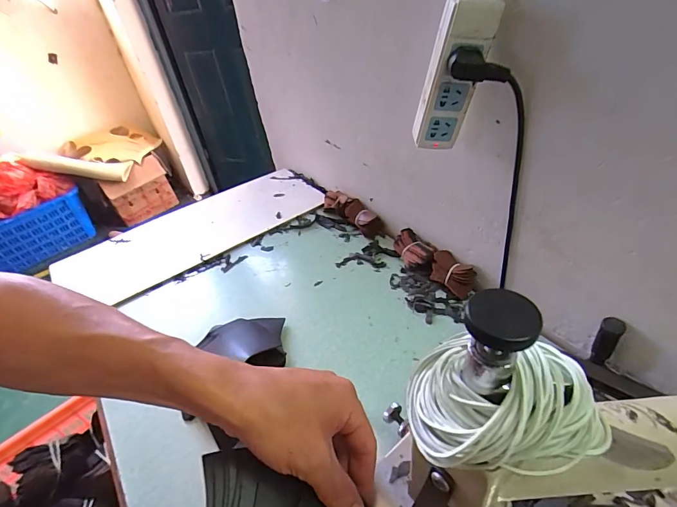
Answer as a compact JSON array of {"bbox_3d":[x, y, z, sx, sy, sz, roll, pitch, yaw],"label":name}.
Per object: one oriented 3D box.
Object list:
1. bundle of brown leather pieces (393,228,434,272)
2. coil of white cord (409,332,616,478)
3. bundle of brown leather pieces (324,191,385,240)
[{"bbox_3d":[0.135,-0.003,0.691,0.049,0.044,0.085,-20,41,-16],"label":"bundle of brown leather pieces"},{"bbox_3d":[0.064,0.056,0.152,0.070,0.038,0.053,-1,39,6],"label":"coil of white cord"},{"bbox_3d":[0.028,-0.086,0.815,0.045,0.040,0.164,-31,45,-28],"label":"bundle of brown leather pieces"}]

